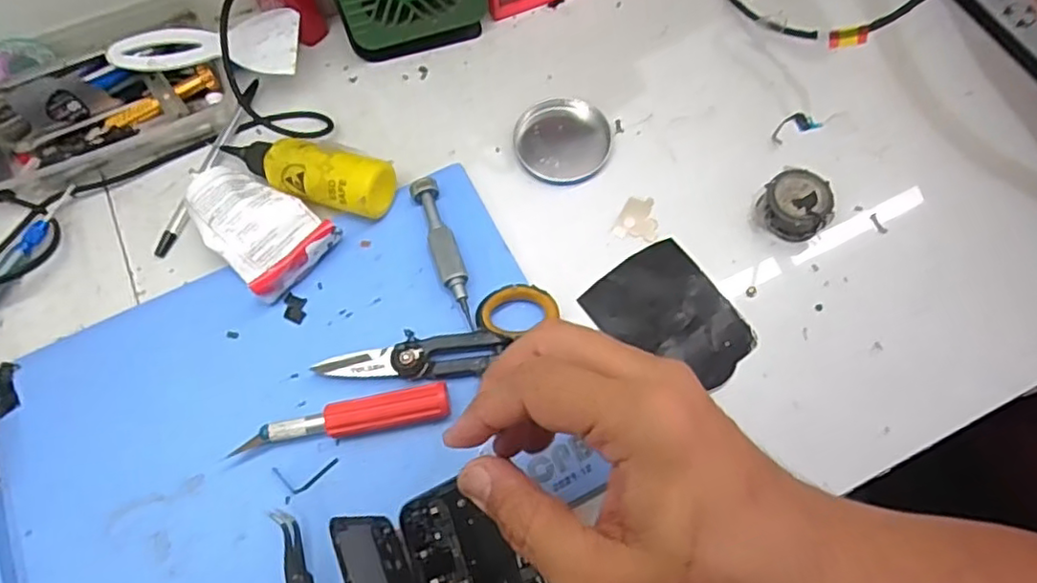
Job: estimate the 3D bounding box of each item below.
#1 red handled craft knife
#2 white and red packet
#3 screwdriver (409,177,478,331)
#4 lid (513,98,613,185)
[{"bbox_3d":[-0.096,0.070,0.352,0.118,0.022,0.020,-8,70,-4],"label":"red handled craft knife"},{"bbox_3d":[-0.161,-0.043,0.396,0.094,0.029,0.058,42,74,14],"label":"white and red packet"},{"bbox_3d":[-0.045,-0.024,0.391,0.017,0.017,0.104,-17,71,-7],"label":"screwdriver"},{"bbox_3d":[0.031,-0.102,0.434,0.064,0.011,0.058,-12,70,-5],"label":"lid"}]

